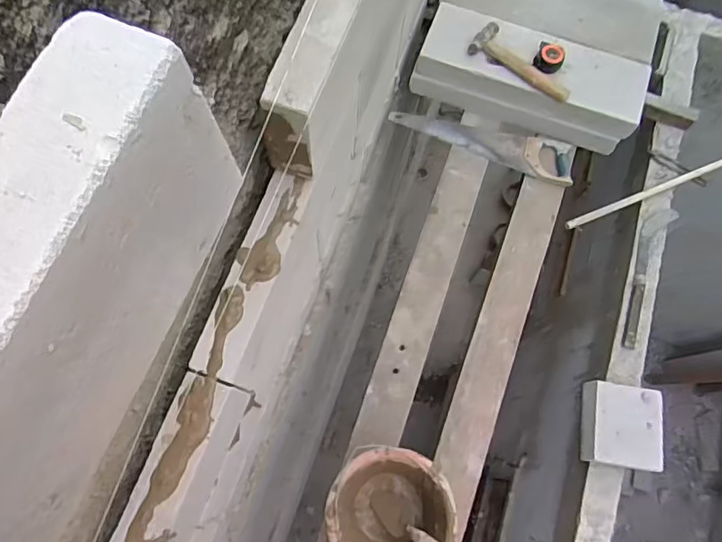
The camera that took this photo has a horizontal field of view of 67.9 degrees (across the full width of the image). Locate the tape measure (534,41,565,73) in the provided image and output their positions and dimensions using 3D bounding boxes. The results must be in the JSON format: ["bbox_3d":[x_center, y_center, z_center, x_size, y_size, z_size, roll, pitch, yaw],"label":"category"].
[{"bbox_3d":[0.499,-0.563,1.414,0.072,0.033,0.071,19,72,4],"label":"tape measure"}]

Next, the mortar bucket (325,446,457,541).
[{"bbox_3d":[0.058,0.517,1.153,0.248,0.202,0.257,1,72,-2],"label":"mortar bucket"}]

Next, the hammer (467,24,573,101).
[{"bbox_3d":[0.415,-0.537,1.421,0.105,0.037,0.293,-40,78,-13],"label":"hammer"}]

